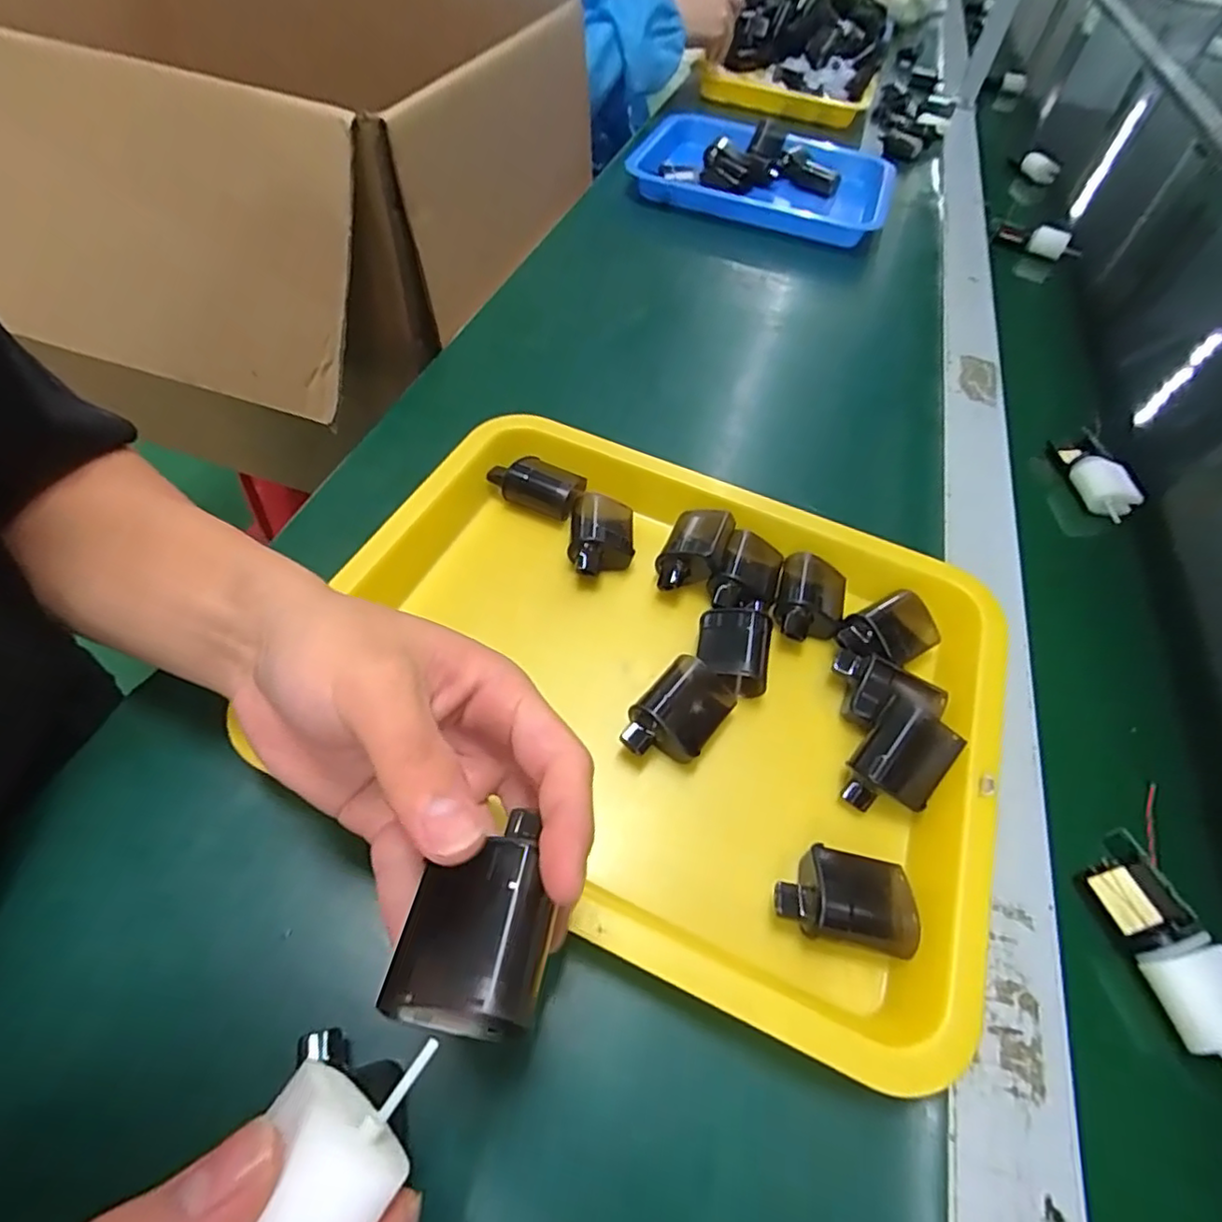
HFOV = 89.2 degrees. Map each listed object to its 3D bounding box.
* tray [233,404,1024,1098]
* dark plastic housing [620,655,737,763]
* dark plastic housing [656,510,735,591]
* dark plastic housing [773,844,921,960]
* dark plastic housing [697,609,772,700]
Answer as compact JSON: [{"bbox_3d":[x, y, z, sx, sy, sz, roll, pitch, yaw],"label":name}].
[{"bbox_3d":[0.019,0.027,0.323,0.345,0.039,0.262,22,55,11],"label":"tray"},{"bbox_3d":[0.034,0.050,0.305,0.035,0.029,0.060,35,58,20],"label":"dark plastic housing"},{"bbox_3d":[0.048,-0.034,0.363,0.035,0.026,0.054,18,54,8],"label":"dark plastic housing"},{"bbox_3d":[0.099,0.122,0.265,0.056,0.019,0.037,13,53,5],"label":"dark plastic housing"},{"bbox_3d":[0.064,0.023,0.329,0.035,0.026,0.046,8,53,1],"label":"dark plastic housing"}]

